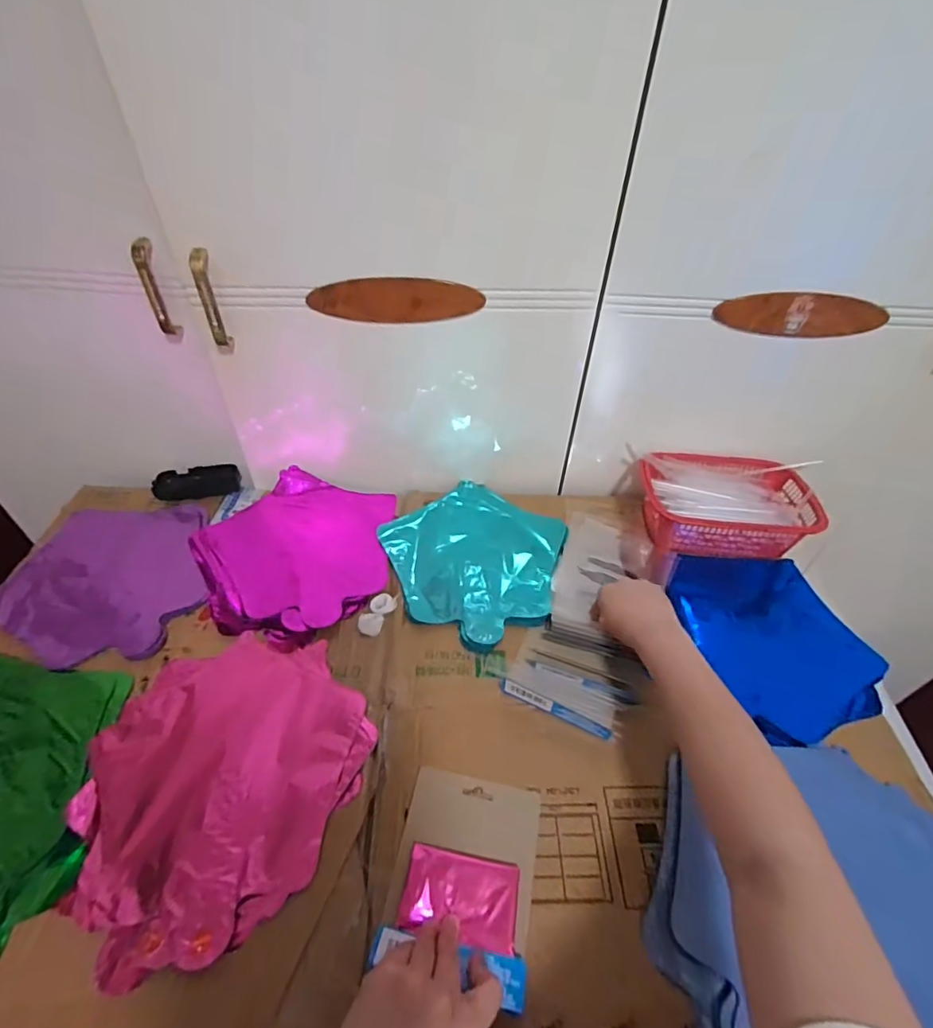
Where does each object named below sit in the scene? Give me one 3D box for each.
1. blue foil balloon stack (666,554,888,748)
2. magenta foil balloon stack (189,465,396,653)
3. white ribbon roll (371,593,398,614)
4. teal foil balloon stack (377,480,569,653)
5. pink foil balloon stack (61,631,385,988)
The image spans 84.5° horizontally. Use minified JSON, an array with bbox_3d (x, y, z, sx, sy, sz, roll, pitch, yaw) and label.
[{"bbox_3d":[0.357,0.136,0.598,0.186,0.025,0.229,-7,48,-11],"label":"blue foil balloon stack"},{"bbox_3d":[-0.207,0.045,0.654,0.236,0.029,0.246,35,54,26],"label":"magenta foil balloon stack"},{"bbox_3d":[-0.096,0.104,0.596,0.029,0.005,0.026,3,47,-1],"label":"white ribbon roll"},{"bbox_3d":[0.016,0.050,0.649,0.226,0.016,0.226,35,54,25],"label":"teal foil balloon stack"},{"bbox_3d":[-0.212,0.225,0.464,0.236,0.016,0.248,-20,52,-21],"label":"pink foil balloon stack"}]

